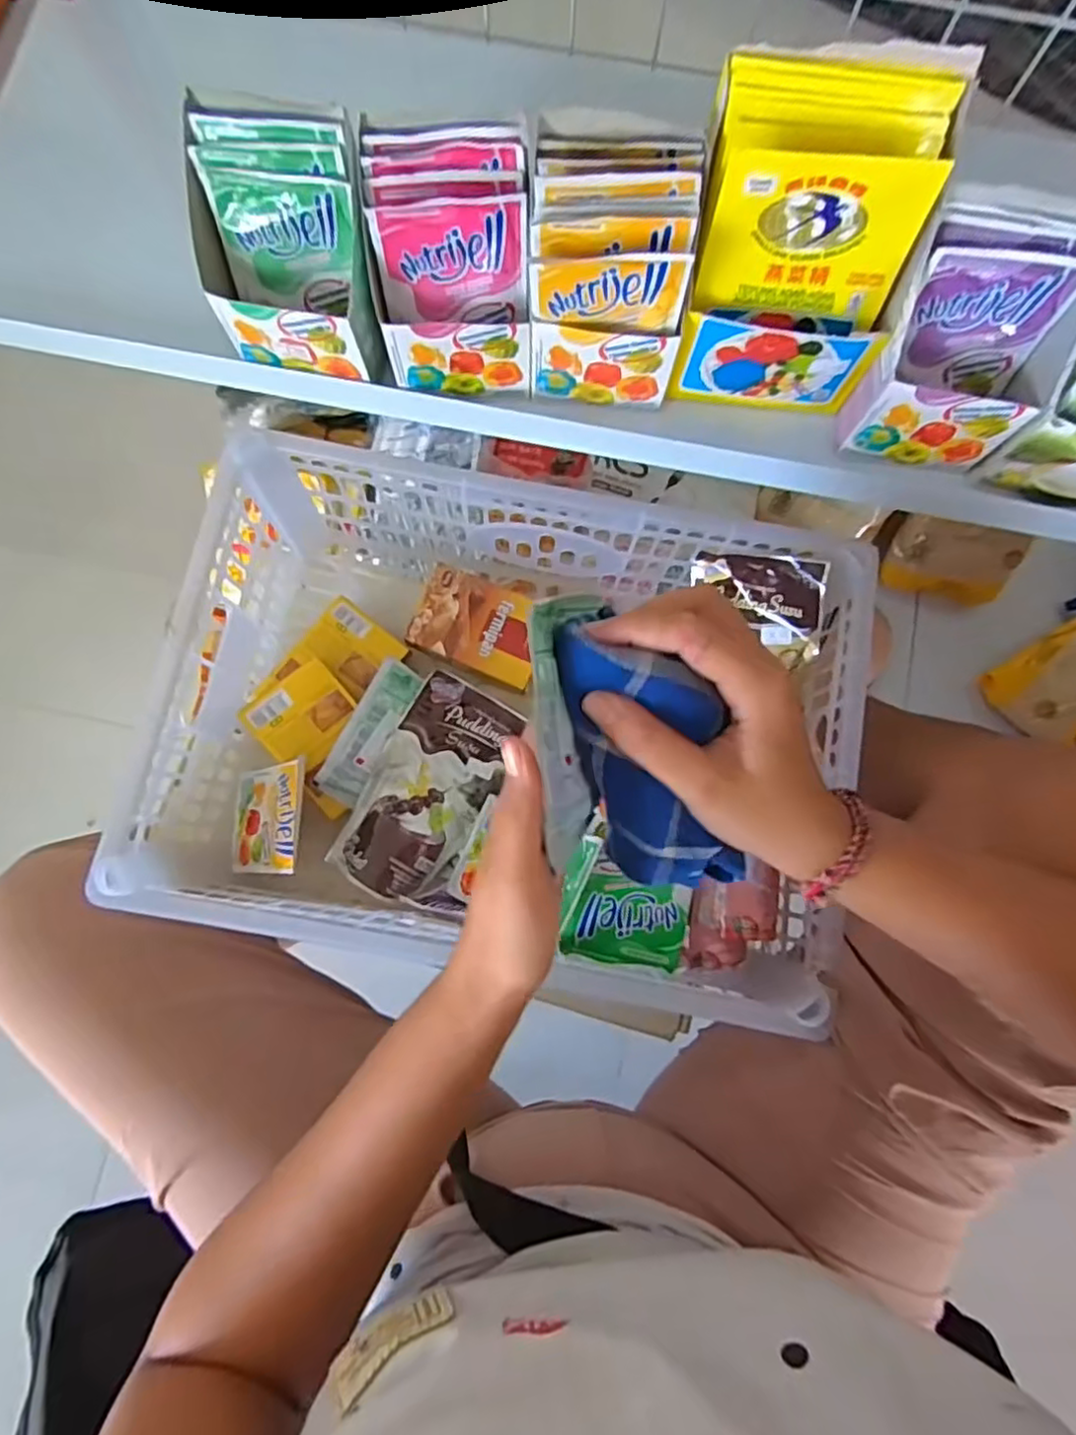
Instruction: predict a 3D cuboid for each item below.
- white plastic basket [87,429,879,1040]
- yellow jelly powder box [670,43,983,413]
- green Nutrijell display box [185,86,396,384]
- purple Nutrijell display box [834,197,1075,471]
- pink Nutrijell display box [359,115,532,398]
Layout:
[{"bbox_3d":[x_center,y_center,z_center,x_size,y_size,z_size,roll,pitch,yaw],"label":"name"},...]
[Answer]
[{"bbox_3d":[-0.018,0.008,0.483,0.435,0.150,0.309,11,80,1],"label":"white plastic basket"},{"bbox_3d":[0.136,-0.244,0.351,0.108,0.131,0.081,7,79,1],"label":"yellow jelly powder box"},{"bbox_3d":[-0.132,-0.253,0.357,0.091,0.096,0.075,8,79,1],"label":"green Nutrijell display box"},{"bbox_3d":[0.229,-0.200,0.358,0.084,0.099,0.074,10,80,1],"label":"purple Nutrijell display box"},{"bbox_3d":[-0.046,-0.240,0.359,0.081,0.100,0.068,-1,79,-1],"label":"pink Nutrijell display box"}]

